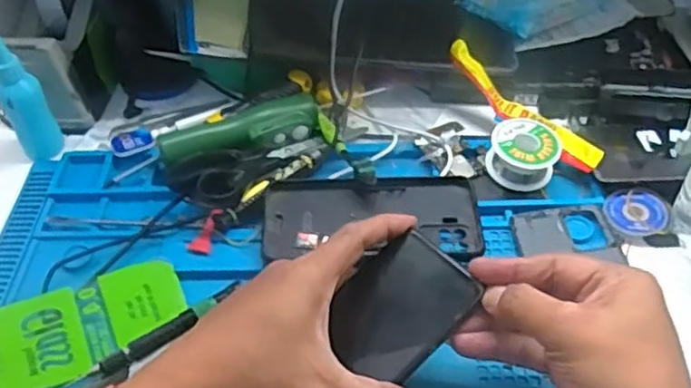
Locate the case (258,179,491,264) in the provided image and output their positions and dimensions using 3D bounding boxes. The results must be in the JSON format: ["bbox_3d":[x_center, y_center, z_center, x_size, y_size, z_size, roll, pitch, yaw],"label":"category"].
[{"bbox_3d":[0.020,0.018,0.515,0.160,0.012,0.070,-1,51,-1],"label":"case"}]

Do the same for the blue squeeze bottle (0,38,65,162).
[{"bbox_3d":[-0.272,-0.080,0.569,0.030,0.118,0.028,-8,49,-3],"label":"blue squeeze bottle"}]

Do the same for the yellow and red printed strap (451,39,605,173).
[{"bbox_3d":[0.147,-0.071,0.575,0.028,0.049,0.159,-34,55,-23],"label":"yellow and red printed strap"}]

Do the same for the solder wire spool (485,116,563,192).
[{"bbox_3d":[0.144,-0.032,0.550,0.053,0.034,0.052,-2,49,2],"label":"solder wire spool"}]

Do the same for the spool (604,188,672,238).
[{"bbox_3d":[0.223,0.013,0.522,0.045,0.011,0.040,1,49,5],"label":"spool"}]

